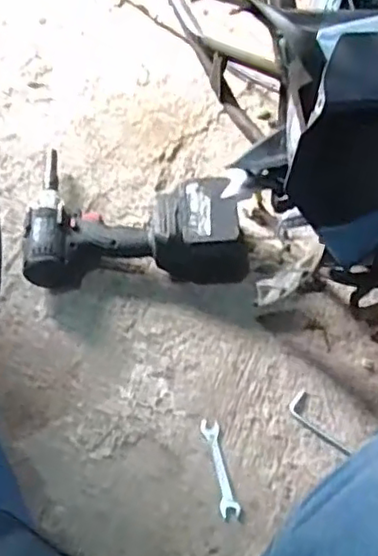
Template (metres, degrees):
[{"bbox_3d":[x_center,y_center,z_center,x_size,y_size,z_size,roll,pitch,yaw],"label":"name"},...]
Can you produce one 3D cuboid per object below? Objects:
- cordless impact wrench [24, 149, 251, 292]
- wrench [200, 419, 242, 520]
[{"bbox_3d":[-0.065,-0.081,0.811,0.265,0.099,0.198,4,59,2],"label":"cordless impact wrench"},{"bbox_3d":[0.033,0.202,0.687,0.021,0.004,0.104,-10,61,-7],"label":"wrench"}]

